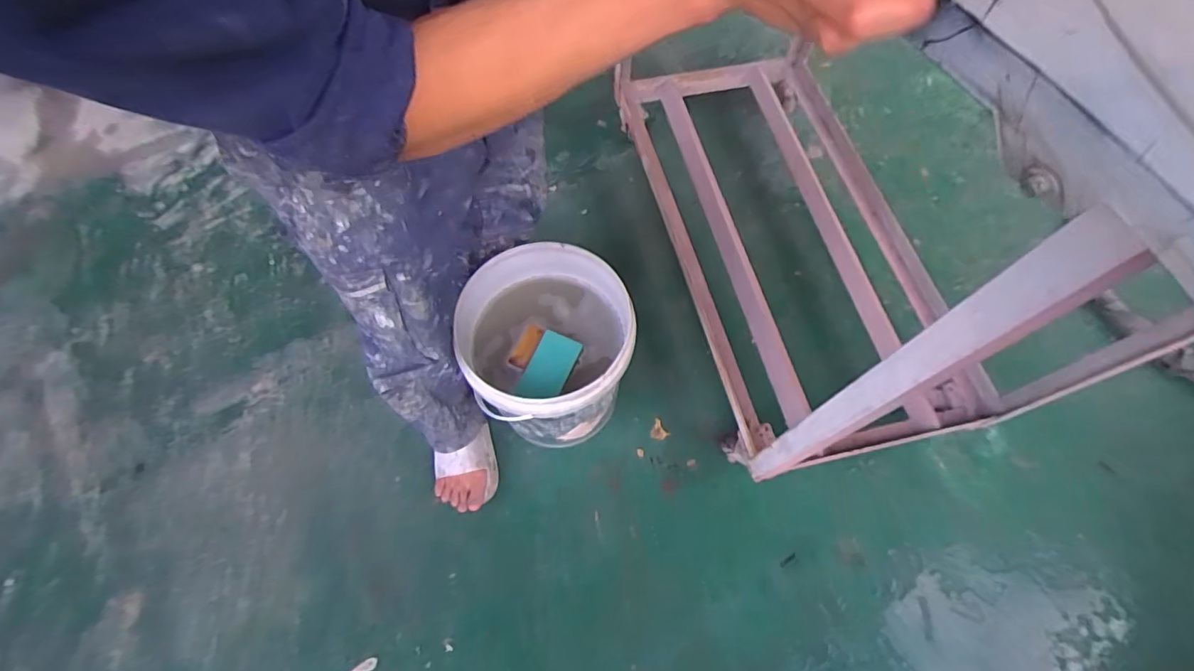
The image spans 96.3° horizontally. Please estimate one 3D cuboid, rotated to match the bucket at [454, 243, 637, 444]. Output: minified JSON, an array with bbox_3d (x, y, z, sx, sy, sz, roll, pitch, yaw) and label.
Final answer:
[{"bbox_3d":[-0.089,0.022,0.977,0.279,0.291,0.299,0,65,0],"label":"bucket"}]

